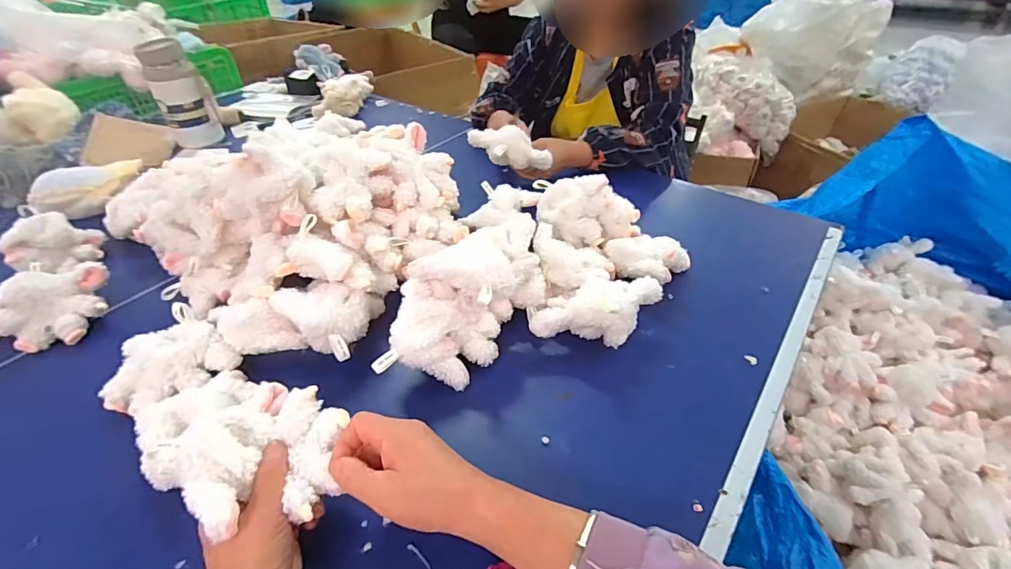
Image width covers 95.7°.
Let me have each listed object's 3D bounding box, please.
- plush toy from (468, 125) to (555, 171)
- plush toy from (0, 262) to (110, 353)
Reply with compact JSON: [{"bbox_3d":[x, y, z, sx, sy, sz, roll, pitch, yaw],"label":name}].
[{"bbox_3d":[0.002,-0.228,0.770,0.129,0.061,0.055,-1,41,0],"label":"plush toy"},{"bbox_3d":[-0.574,0.025,0.583,0.095,0.063,0.105,-5,41,-4],"label":"plush toy"}]

